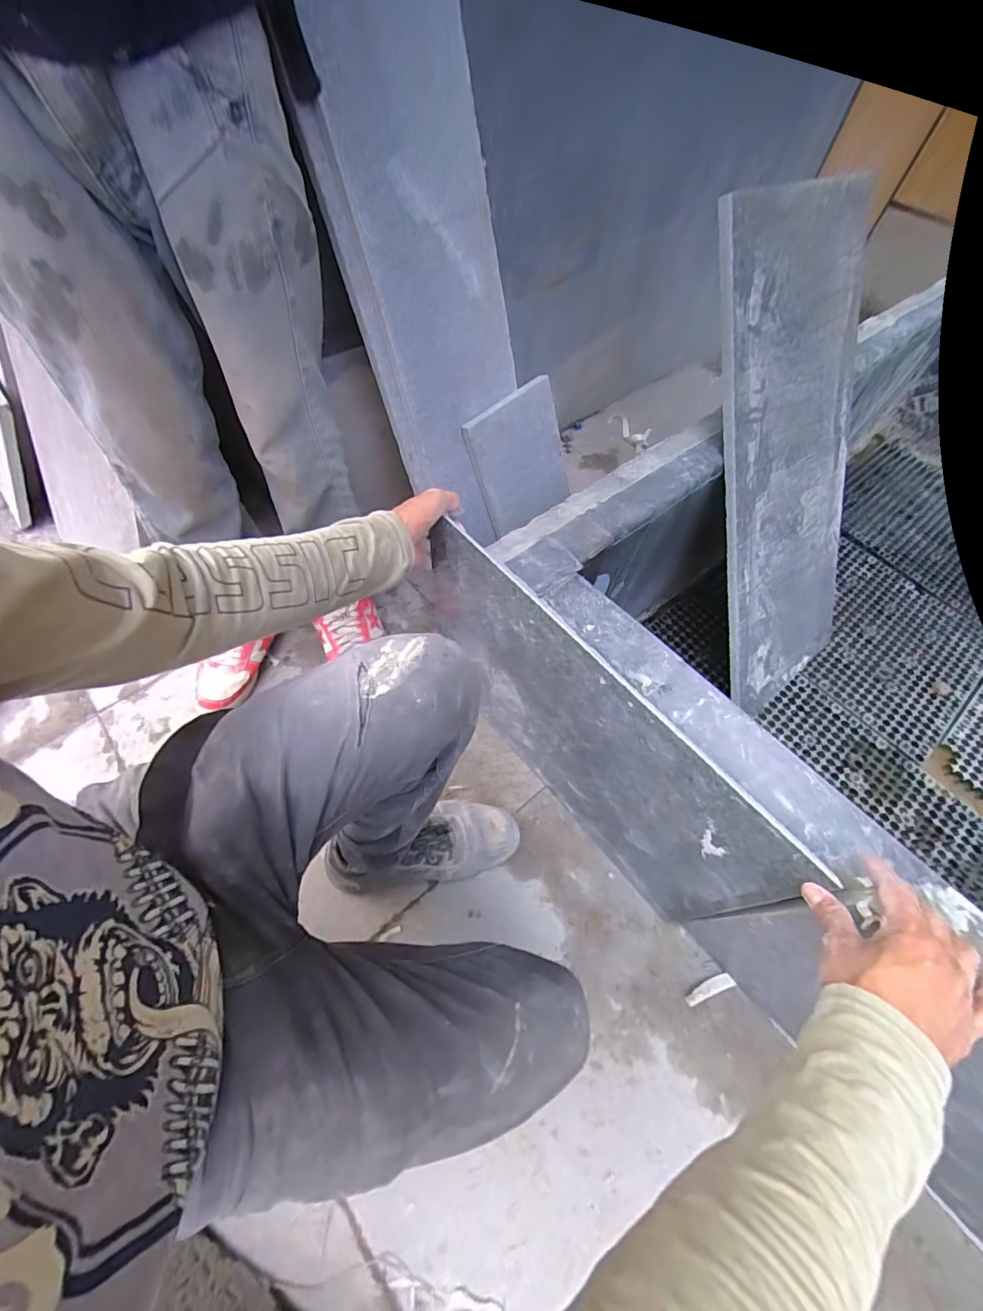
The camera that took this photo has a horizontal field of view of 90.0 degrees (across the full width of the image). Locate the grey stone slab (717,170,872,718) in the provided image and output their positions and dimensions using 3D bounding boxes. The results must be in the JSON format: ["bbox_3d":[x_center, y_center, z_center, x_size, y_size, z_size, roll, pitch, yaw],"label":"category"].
[{"bbox_3d":[0.565,-0.300,0.924,0.405,0.885,0.020,-34,35,-23],"label":"grey stone slab"}]

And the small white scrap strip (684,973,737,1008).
[{"bbox_3d":[0.310,0.475,0.699,0.082,0.008,0.019,-8,57,-21],"label":"small white scrap strip"}]

